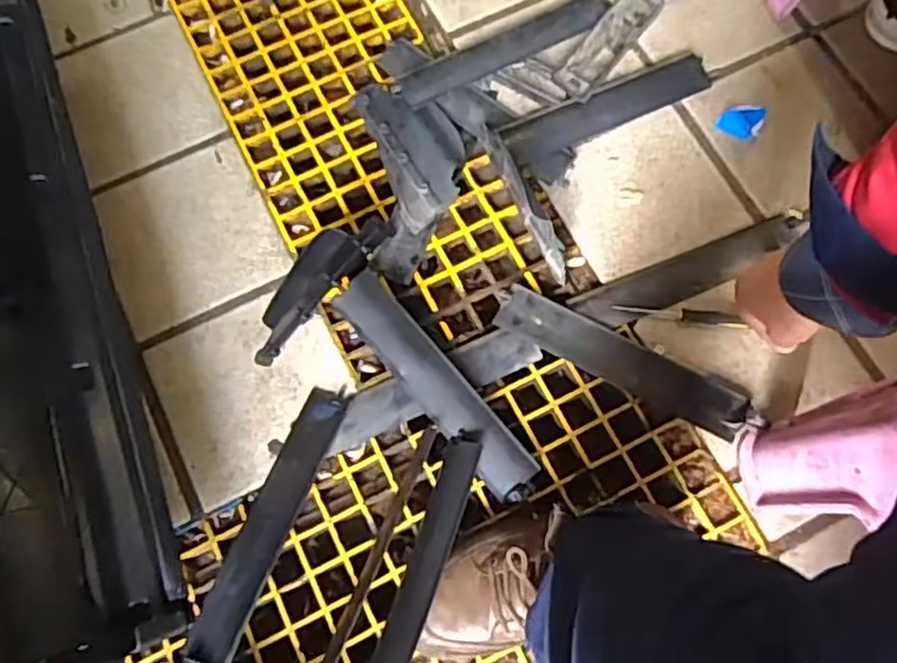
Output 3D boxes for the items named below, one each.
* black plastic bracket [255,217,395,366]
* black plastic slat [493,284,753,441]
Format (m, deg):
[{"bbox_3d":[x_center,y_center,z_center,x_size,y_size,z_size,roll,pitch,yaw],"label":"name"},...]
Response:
[{"bbox_3d":[-0.142,-0.054,0.774,0.034,0.093,0.201,41,77,12],"label":"black plastic bracket"},{"bbox_3d":[0.185,0.030,0.775,0.280,0.021,0.057,26,74,10],"label":"black plastic slat"}]

